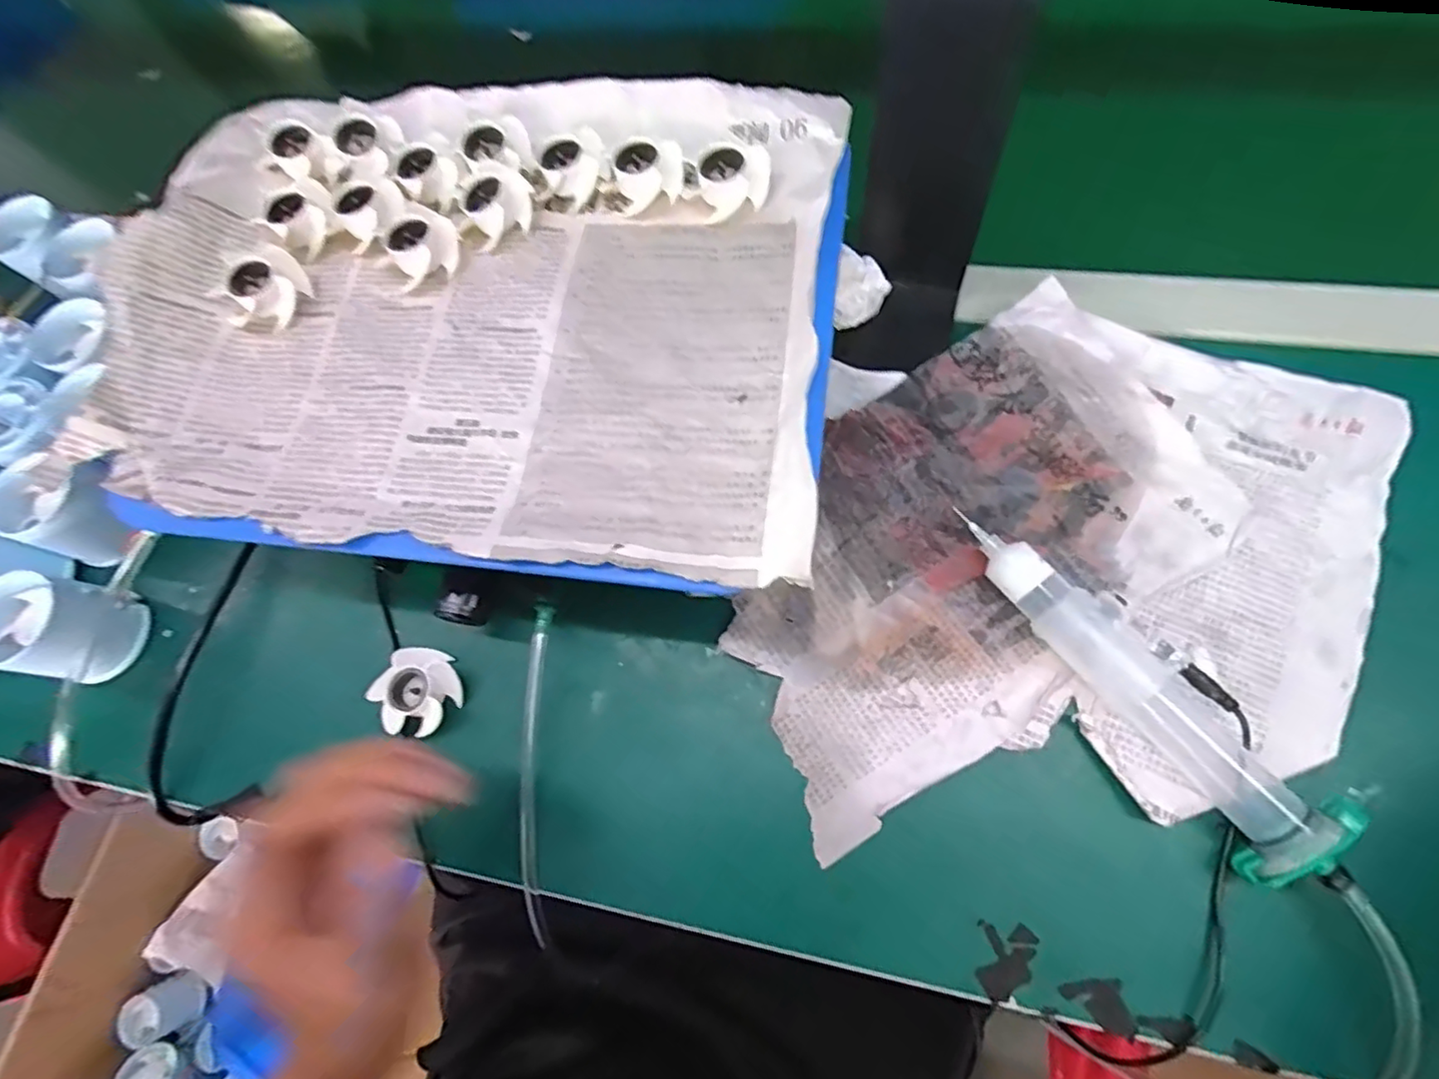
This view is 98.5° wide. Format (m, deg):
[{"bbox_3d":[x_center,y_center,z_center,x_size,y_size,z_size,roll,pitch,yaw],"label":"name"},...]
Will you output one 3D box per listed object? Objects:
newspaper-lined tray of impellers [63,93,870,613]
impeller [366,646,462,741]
[{"bbox_3d":[-0.124,-0.119,0.304,0.358,0.042,0.266,7,70,8],"label":"newspaper-lined tray of impellers"},{"bbox_3d":[-0.161,0.080,0.329,0.038,0.013,0.043,30,75,16],"label":"impeller"}]

